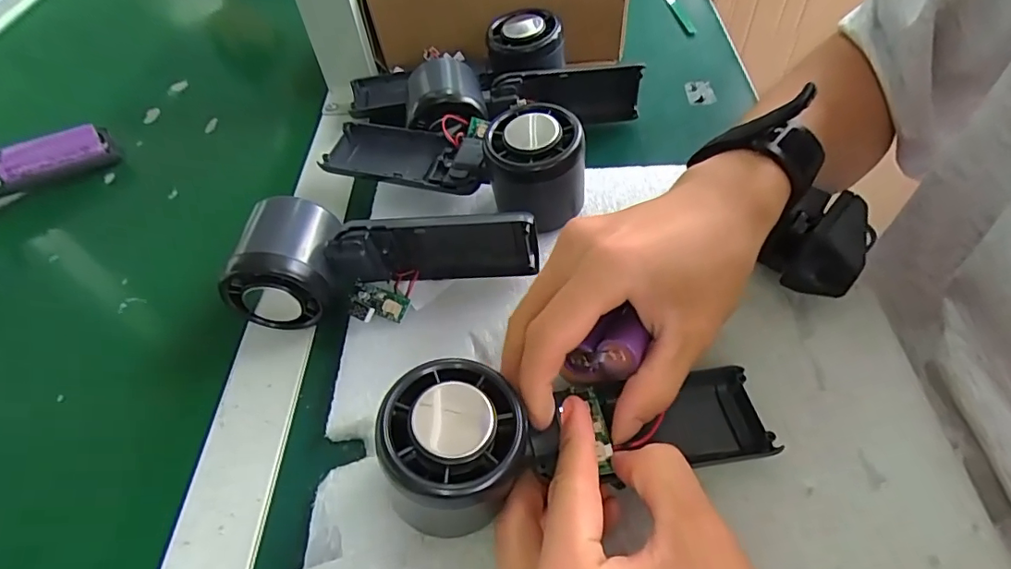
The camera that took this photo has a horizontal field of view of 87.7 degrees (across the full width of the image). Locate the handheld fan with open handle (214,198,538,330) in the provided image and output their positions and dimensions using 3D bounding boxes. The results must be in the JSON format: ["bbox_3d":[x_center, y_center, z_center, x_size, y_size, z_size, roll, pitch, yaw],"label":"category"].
[{"bbox_3d":[-0.065,-0.016,0.286,0.159,0.047,0.058,-5,53,1],"label":"handheld fan with open handle"}]

